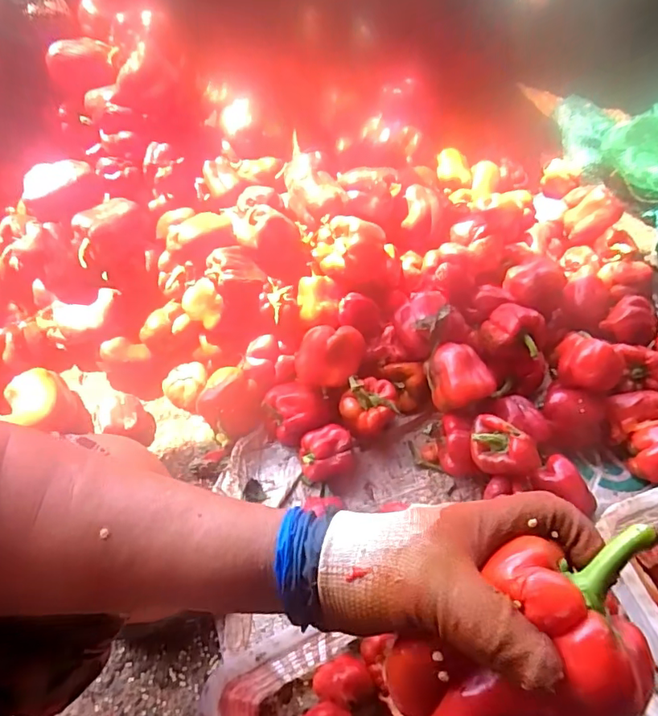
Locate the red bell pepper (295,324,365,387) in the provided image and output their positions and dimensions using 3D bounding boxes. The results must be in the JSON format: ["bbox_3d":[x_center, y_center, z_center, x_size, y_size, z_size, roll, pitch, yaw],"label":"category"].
[{"bbox_3d":[0.001,0.001,0.839,0.105,0.069,0.090,4,56,2],"label":"red bell pepper"}]

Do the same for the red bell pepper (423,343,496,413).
[{"bbox_3d":[0.208,0.029,0.821,0.091,0.060,0.094,0,56,0],"label":"red bell pepper"}]

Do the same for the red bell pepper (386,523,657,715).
[{"bbox_3d":[0.092,0.135,0.241,0.123,0.073,0.080,-11,59,-7],"label":"red bell pepper"}]

